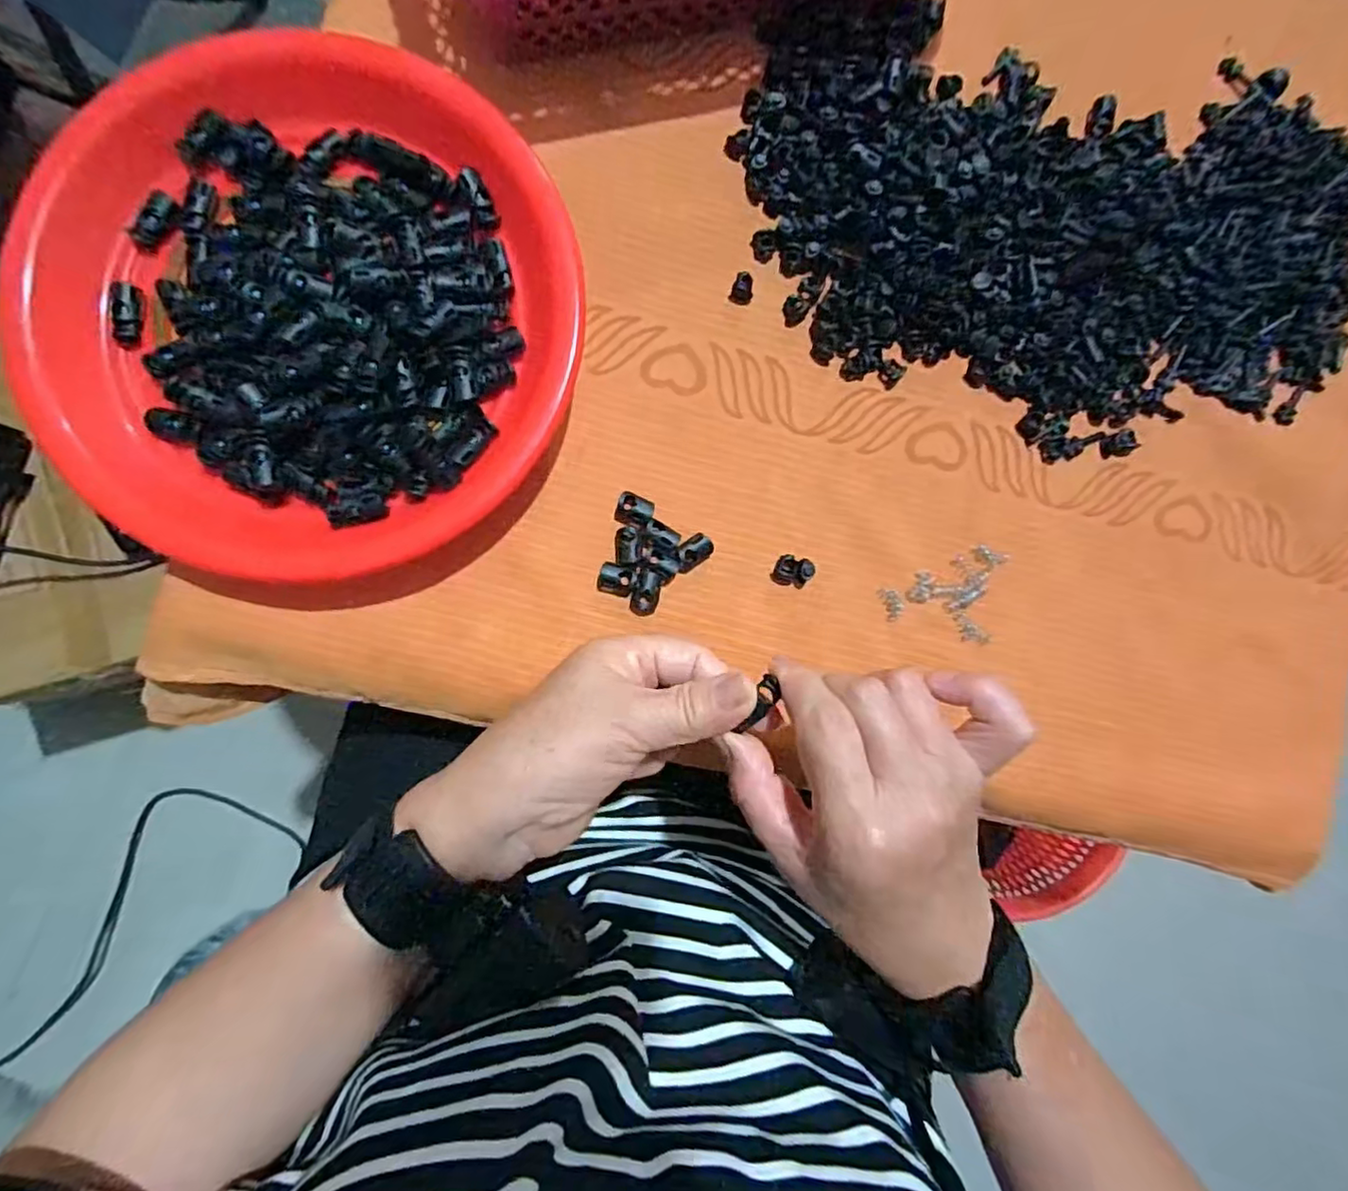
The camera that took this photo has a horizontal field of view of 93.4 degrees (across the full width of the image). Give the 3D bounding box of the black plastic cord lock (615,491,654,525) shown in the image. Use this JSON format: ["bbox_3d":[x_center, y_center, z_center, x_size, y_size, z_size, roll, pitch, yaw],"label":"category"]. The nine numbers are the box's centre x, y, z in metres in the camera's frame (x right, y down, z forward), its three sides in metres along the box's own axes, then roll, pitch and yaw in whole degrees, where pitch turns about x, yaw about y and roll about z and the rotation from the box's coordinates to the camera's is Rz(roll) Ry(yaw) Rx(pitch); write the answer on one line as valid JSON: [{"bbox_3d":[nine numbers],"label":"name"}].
[{"bbox_3d":[-0.021,-0.046,0.344,0.019,0.012,0.016,21,86,-5],"label":"black plastic cord lock"}]

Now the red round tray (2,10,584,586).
[{"bbox_3d":[-0.178,-0.144,0.312,0.245,0.041,0.261,0,88,-6],"label":"red round tray"}]

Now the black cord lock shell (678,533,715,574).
[{"bbox_3d":[0.010,-0.023,0.348,0.024,0.009,0.014,-37,92,-6],"label":"black cord lock shell"}]

